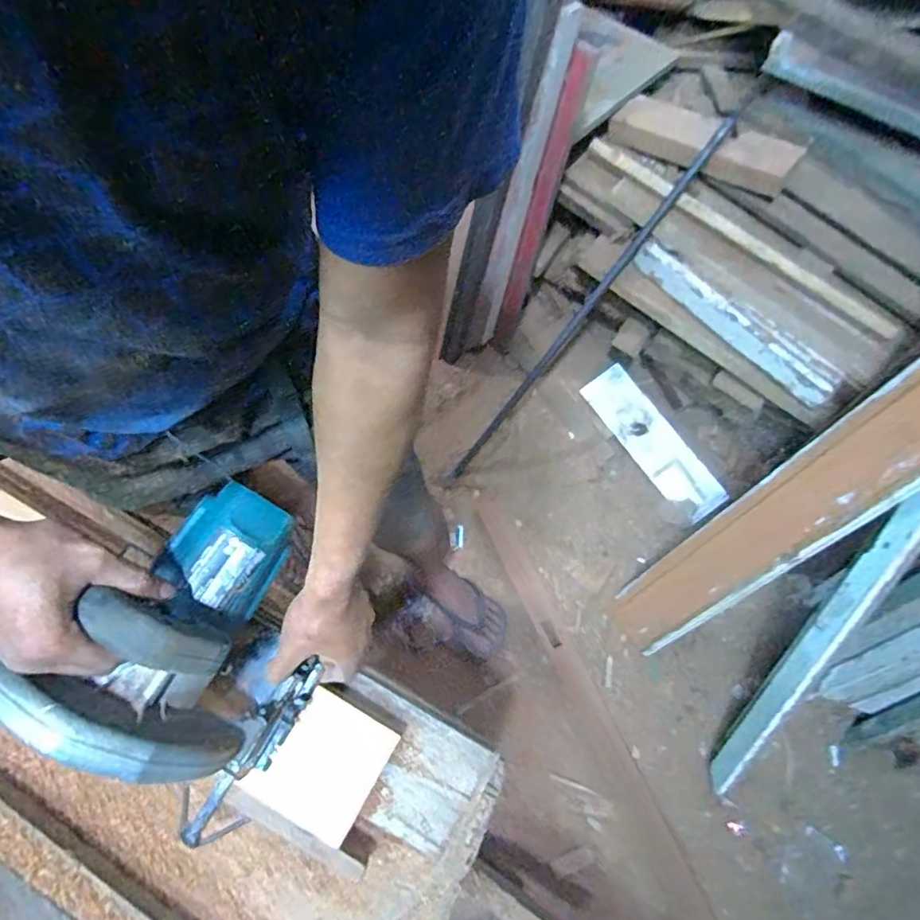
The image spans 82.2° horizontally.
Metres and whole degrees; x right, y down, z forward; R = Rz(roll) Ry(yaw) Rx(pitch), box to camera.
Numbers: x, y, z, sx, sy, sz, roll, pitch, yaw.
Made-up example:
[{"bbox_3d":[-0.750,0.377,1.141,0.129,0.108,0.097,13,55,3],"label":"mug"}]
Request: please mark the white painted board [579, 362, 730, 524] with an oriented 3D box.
[{"bbox_3d":[0.499,-0.048,1.374,0.133,0.021,0.441,-32,74,-5],"label":"white painted board"}]

